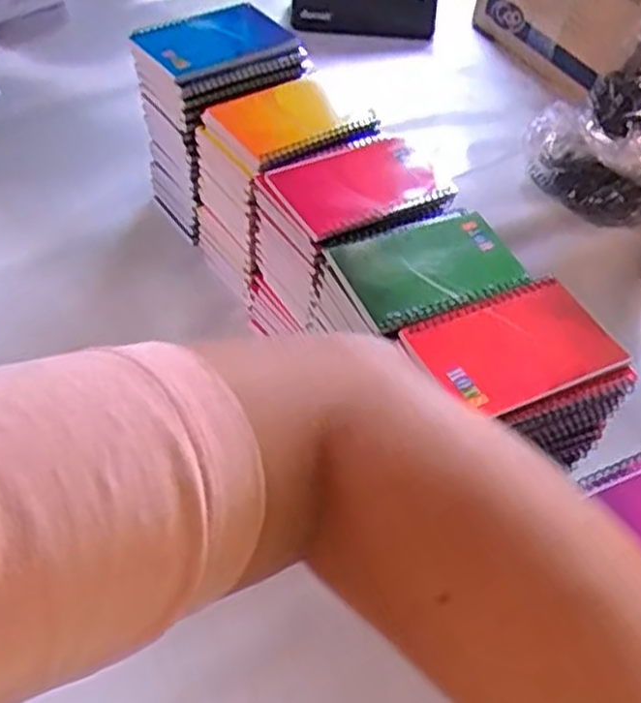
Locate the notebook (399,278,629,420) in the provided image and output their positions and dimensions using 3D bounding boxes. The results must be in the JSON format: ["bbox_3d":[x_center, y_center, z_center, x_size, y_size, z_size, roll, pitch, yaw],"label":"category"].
[{"bbox_3d":[0.128,-0.001,0.502,0.129,0.014,0.084,-21,55,-21],"label":"notebook"}]

